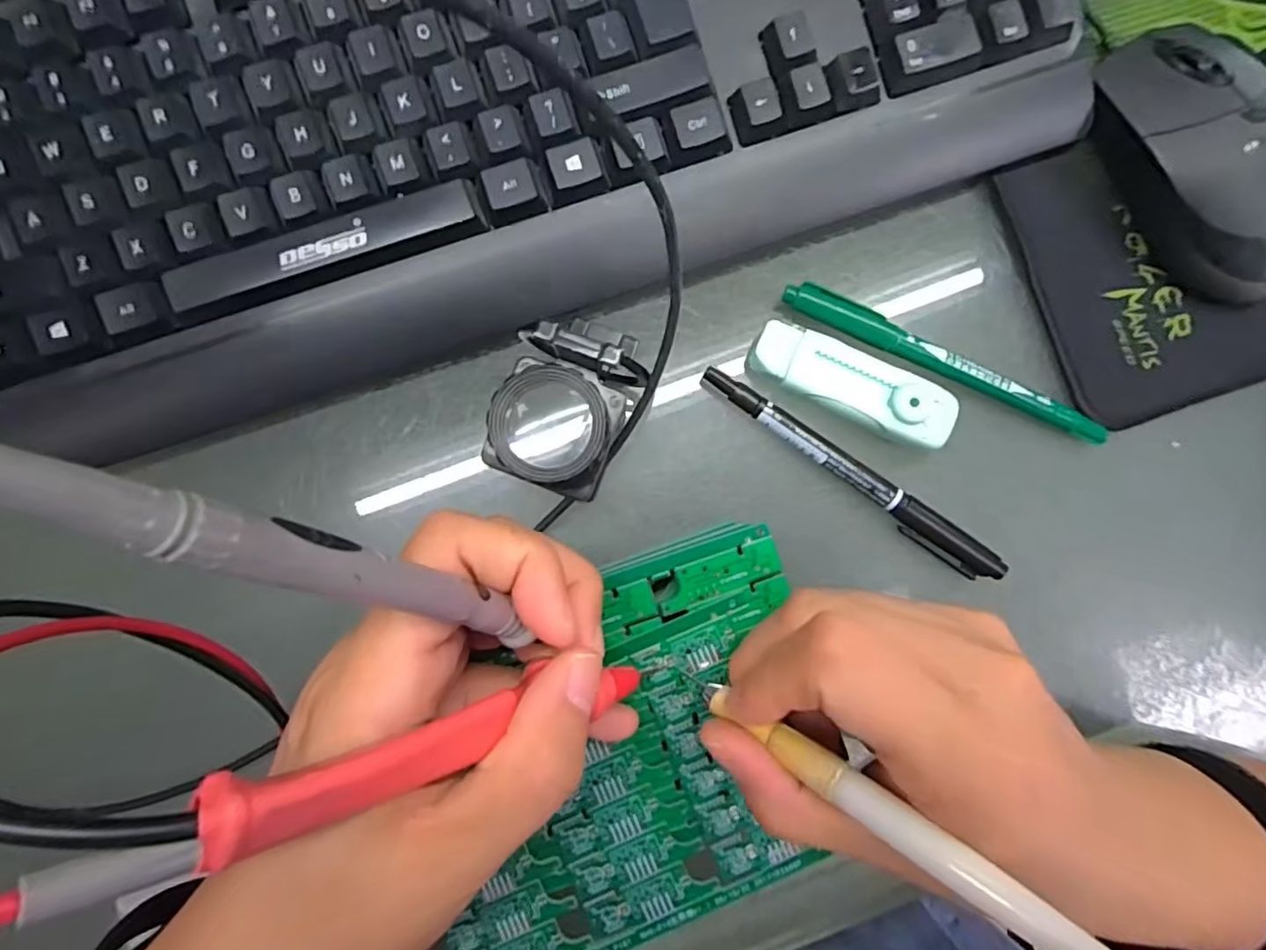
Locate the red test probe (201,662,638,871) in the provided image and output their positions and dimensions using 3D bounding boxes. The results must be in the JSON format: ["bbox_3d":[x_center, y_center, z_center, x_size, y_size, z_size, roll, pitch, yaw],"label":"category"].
[{"bbox_3d":[-0.034,0.057,0.135,0.008,0.107,0.012,-3,86,37],"label":"red test probe"}]

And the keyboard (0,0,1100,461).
[{"bbox_3d":[-0.044,-0.141,0.232,0.425,0.044,0.157,-19,87,-2],"label":"keyboard"}]

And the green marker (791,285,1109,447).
[{"bbox_3d":[0.127,-0.046,0.247,0.140,0.011,0.014,25,86,0],"label":"green marker"}]

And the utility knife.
[{"bbox_3d":[0.086,-0.035,0.242,0.083,0.019,0.025,26,86,0],"label":"utility knife"}]

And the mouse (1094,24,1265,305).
[{"bbox_3d":[0.229,-0.124,0.240,0.056,0.036,0.114,-31,88,-3],"label":"mouse"}]

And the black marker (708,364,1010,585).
[{"bbox_3d":[0.087,0.000,0.244,0.139,0.011,0.014,35,87,1],"label":"black marker"}]

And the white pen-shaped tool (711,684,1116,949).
[{"bbox_3d":[0.071,0.086,0.137,0.129,0.006,0.008,25,85,40],"label":"white pen-shaped tool"}]

